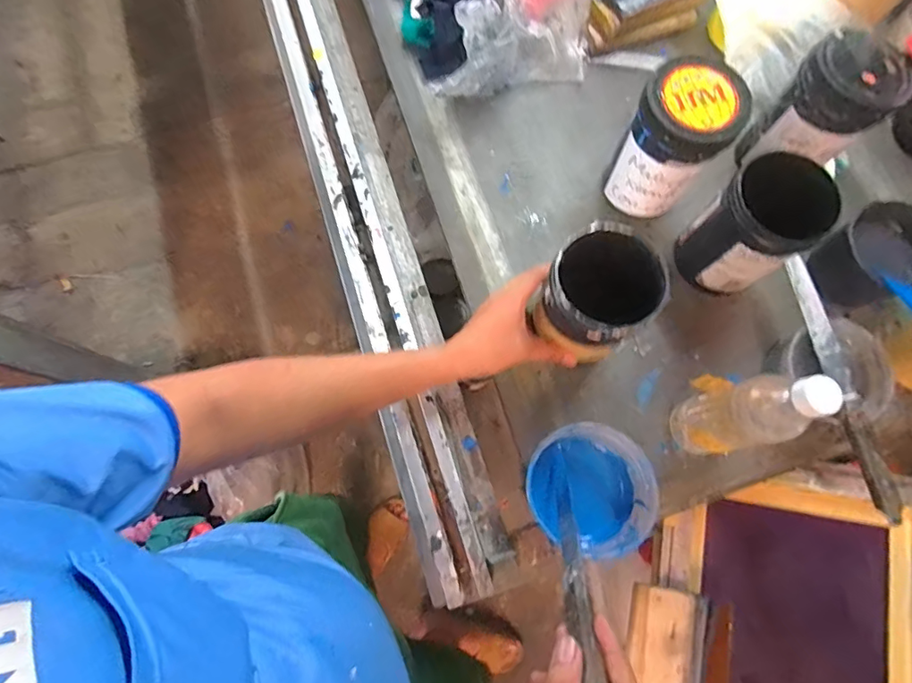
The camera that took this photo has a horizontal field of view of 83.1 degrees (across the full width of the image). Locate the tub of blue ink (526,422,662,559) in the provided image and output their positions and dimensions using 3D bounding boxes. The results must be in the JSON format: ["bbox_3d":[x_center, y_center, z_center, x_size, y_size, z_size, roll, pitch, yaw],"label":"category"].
[{"bbox_3d":[0.138,0.154,0.544,0.125,0.066,0.122,1,74,-2],"label":"tub of blue ink"}]

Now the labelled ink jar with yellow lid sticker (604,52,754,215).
[{"bbox_3d":[0.253,-0.231,0.610,0.100,0.180,0.107,1,74,-2],"label":"labelled ink jar with yellow lid sticker"}]

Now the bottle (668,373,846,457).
[{"bbox_3d":[0.286,0.075,0.507,0.063,0.213,0.063,1,74,-2],"label":"bottle"}]

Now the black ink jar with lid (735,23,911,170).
[{"bbox_3d":[0.435,-0.274,0.612,0.101,0.160,0.105,1,74,-2],"label":"black ink jar with lid"}]

